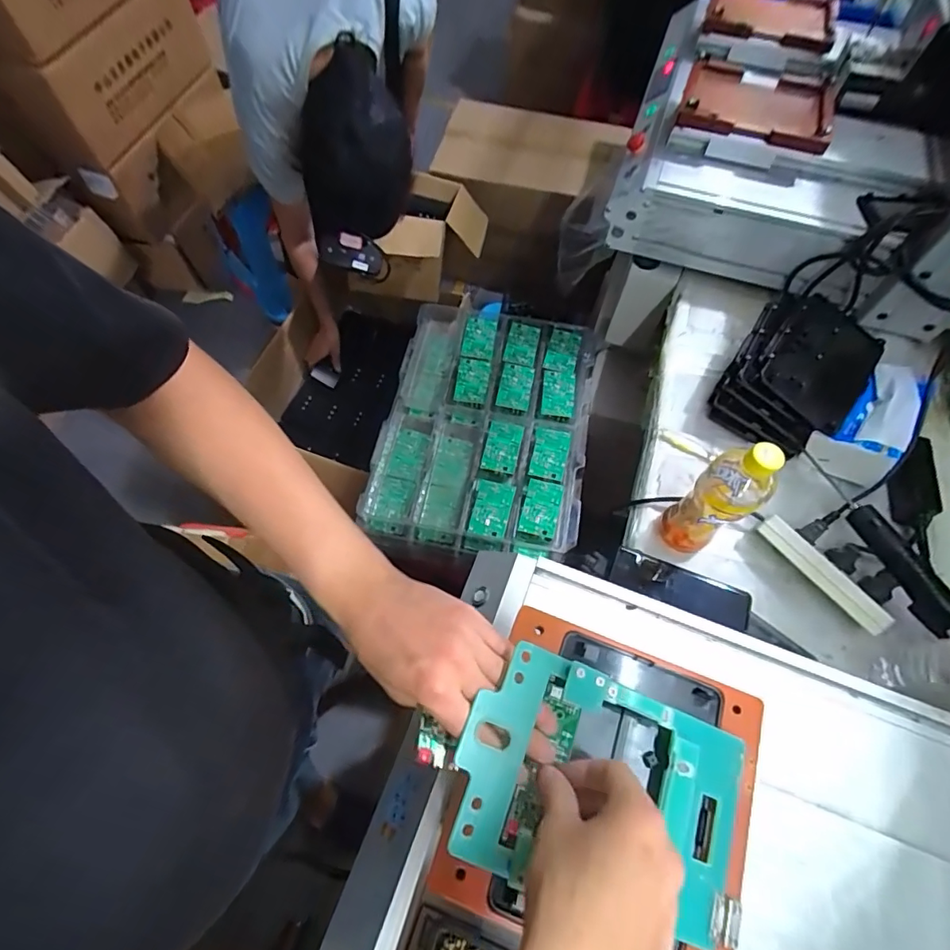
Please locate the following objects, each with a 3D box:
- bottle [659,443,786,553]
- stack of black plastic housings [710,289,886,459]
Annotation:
[{"bbox_3d":[0.275,0.030,0.572,0.069,0.227,0.060,-37,71,-15],"label":"bottle"},{"bbox_3d":[0.456,-0.143,0.718,0.162,0.105,0.214,33,70,14],"label":"stack of black plastic housings"}]

